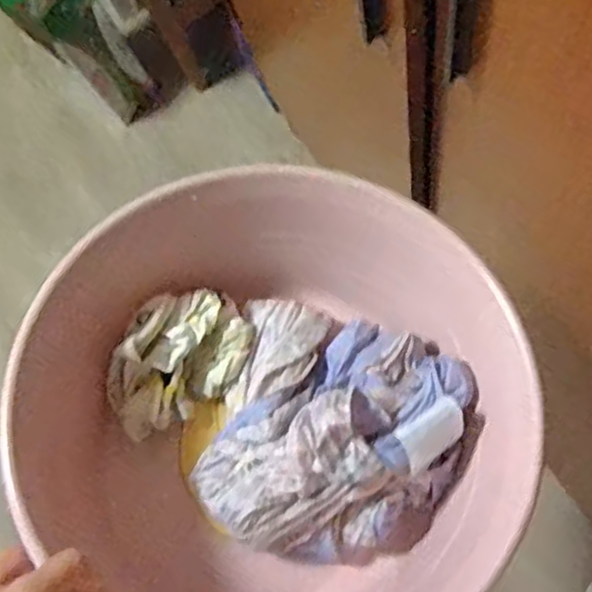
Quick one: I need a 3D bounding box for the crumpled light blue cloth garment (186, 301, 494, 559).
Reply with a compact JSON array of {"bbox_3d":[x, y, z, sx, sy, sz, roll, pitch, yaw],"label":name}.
[{"bbox_3d":[0.027,0.097,0.525,0.174,0.100,0.181,0,67,0],"label":"crumpled light blue cloth garment"}]

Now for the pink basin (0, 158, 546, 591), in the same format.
[{"bbox_3d":[-0.017,0.094,0.526,0.332,0.141,0.317,0,67,0],"label":"pink basin"}]

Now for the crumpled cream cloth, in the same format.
[{"bbox_3d":[-0.096,0.045,0.567,0.123,0.063,0.085,-33,70,-13],"label":"crumpled cream cloth"}]

